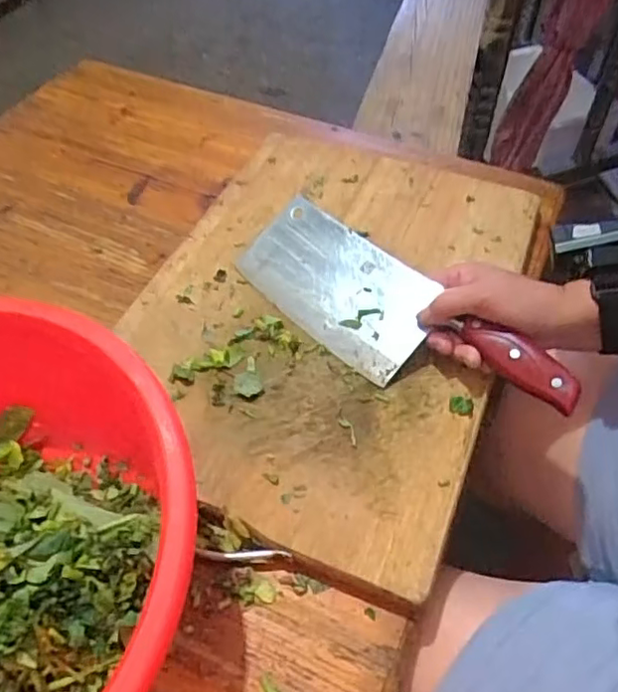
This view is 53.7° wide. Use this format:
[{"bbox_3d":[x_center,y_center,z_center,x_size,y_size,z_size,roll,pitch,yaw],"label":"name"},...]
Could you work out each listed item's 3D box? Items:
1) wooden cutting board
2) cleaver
[{"bbox_3d":[0.021,-0.048,0.544,0.305,0.028,0.438,20,55,15],"label":"wooden cutting board"},{"bbox_3d":[0.067,-0.027,0.492,0.293,0.023,0.102,31,82,25],"label":"cleaver"}]

